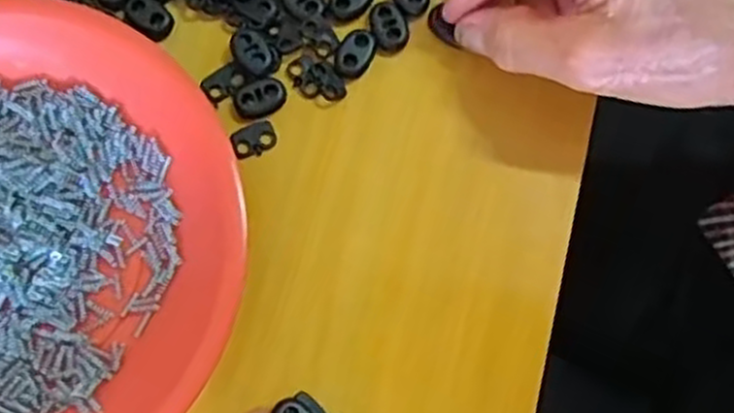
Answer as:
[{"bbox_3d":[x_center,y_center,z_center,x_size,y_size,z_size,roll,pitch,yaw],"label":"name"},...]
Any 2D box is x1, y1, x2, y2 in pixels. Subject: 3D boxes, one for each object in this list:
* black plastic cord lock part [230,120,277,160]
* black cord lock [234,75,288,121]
[{"bbox_3d":[-0.047,-0.028,0.320,0.019,0.004,0.013,-27,80,-6],"label":"black plastic cord lock part"},{"bbox_3d":[-0.045,-0.046,0.322,0.022,0.005,0.015,-20,79,-5],"label":"black cord lock"}]

